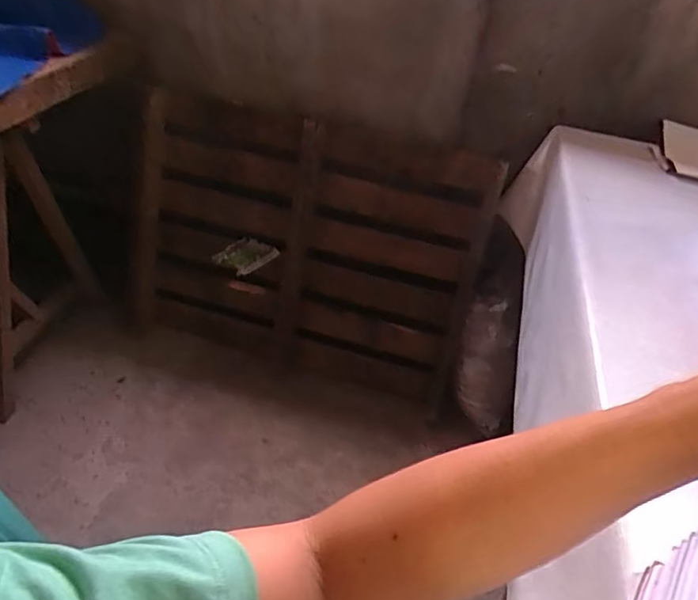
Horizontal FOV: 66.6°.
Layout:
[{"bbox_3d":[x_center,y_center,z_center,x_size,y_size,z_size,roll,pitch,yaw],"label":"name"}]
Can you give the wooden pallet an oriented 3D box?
[{"bbox_3d":[-0.151,-0.133,1.509,0.987,0.708,0.115,13,15,5],"label":"wooden pallet"}]

